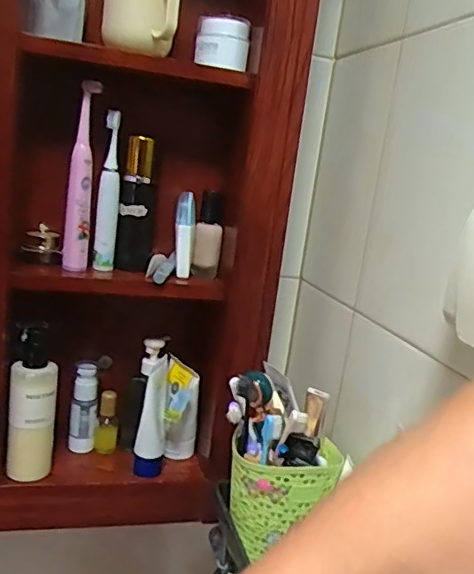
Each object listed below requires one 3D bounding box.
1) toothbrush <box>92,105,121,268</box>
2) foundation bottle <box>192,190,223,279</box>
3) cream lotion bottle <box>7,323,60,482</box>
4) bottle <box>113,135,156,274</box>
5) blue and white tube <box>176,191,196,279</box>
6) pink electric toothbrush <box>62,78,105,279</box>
[{"bbox_3d":[-0.150,-0.110,0.671,0.022,0.182,0.028,5,13,-10],"label":"toothbrush"},{"bbox_3d":[-0.034,-0.067,0.716,0.033,0.100,0.040,8,12,-1],"label":"foundation bottle"},{"bbox_3d":[-0.240,0.138,0.676,0.051,0.177,0.052,4,13,-15],"label":"cream lotion bottle"},{"bbox_3d":[-0.121,-0.099,0.704,0.042,0.155,0.042,6,12,-5],"label":"bottle"},{"bbox_3d":[-0.064,-0.062,0.694,0.021,0.100,0.027,9,12,4],"label":"blue and white tube"},{"bbox_3d":[-0.178,-0.124,0.650,0.029,0.210,0.026,4,13,-15],"label":"pink electric toothbrush"}]

